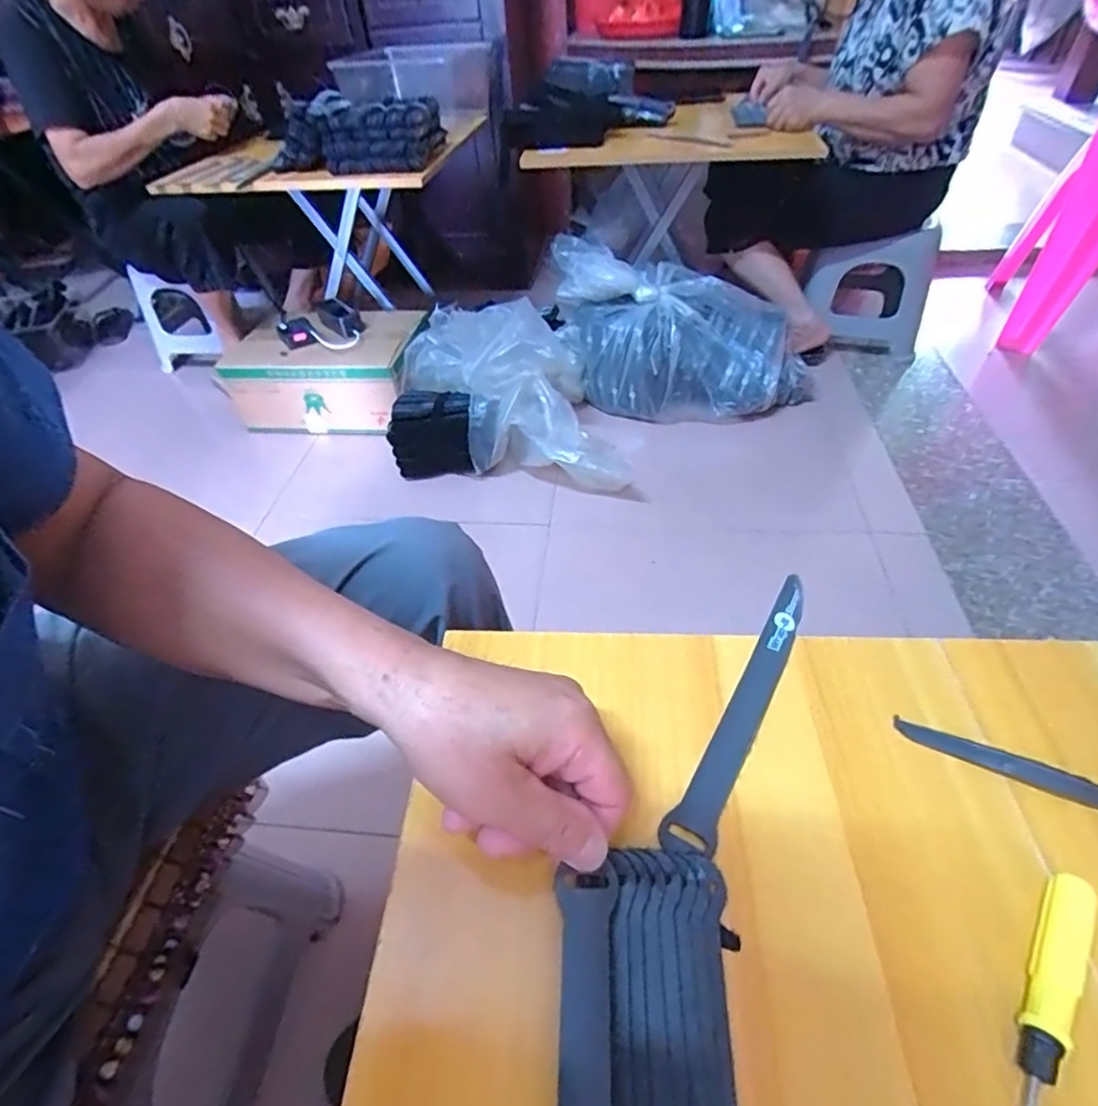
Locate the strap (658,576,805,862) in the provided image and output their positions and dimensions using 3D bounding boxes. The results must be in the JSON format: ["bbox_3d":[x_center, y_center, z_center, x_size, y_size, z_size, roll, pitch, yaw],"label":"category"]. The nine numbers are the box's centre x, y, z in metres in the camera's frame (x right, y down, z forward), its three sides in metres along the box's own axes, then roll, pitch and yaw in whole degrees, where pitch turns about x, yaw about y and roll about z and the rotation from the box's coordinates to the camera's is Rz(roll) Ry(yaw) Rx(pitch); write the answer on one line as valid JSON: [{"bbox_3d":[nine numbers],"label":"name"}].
[{"bbox_3d":[0.111,0.082,0.333,0.024,0.010,0.191,21,51,23],"label":"strap"}]

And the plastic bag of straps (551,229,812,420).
[{"bbox_3d":[0.297,-0.488,1.354,0.581,0.313,0.255,14,49,18],"label":"plastic bag of straps"}]

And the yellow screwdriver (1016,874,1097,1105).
[{"bbox_3d":[0.187,0.178,0.225,0.017,0.012,0.119,29,55,29],"label":"yellow screwdriver"}]

